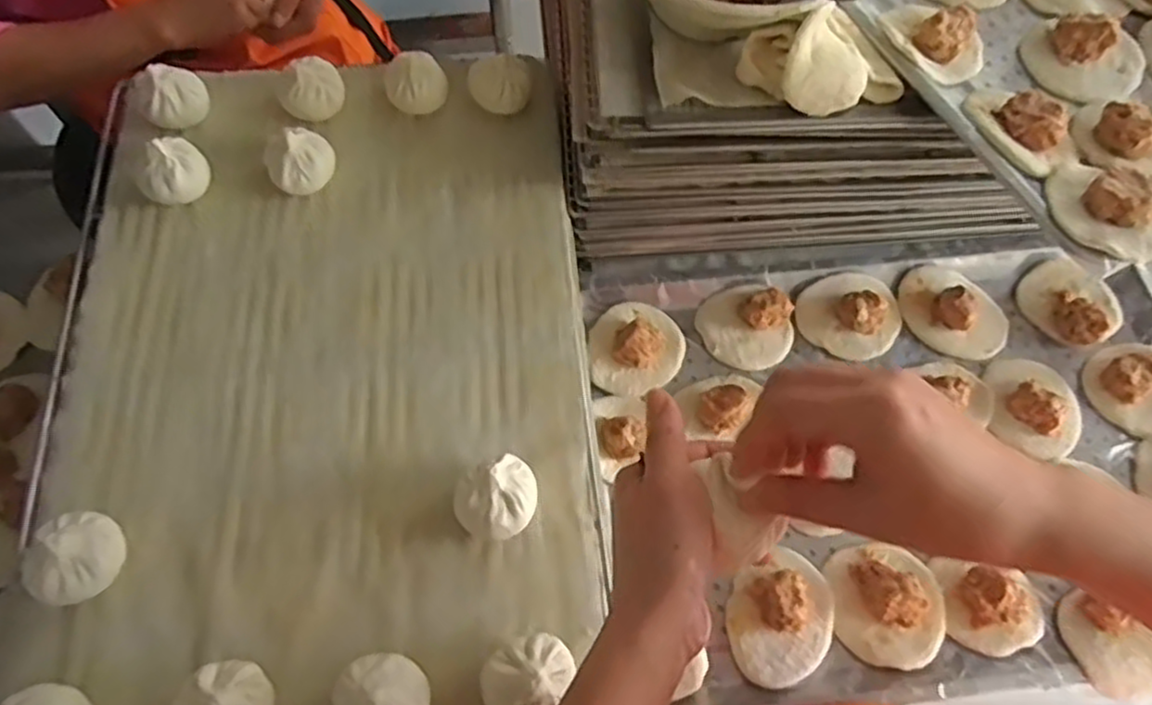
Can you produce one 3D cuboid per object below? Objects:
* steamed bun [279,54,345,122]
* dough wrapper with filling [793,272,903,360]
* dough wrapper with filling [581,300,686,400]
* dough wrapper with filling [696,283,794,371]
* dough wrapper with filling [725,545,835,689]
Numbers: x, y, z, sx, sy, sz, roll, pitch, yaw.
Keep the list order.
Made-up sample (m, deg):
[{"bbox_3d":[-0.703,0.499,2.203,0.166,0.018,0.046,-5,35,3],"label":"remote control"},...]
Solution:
[{"bbox_3d":[-0.237,-0.240,0.646,0.055,0.045,0.053,1,64,-2],"label":"steamed bun"},{"bbox_3d":[0.269,-0.043,0.702,0.100,0.027,0.090,-41,72,-19],"label":"dough wrapper with filling"},{"bbox_3d":[0.055,-0.008,0.677,0.084,0.026,0.095,37,68,15],"label":"dough wrapper with filling"},{"bbox_3d":[0.164,-0.028,0.693,0.082,0.031,0.084,1,64,-2],"label":"dough wrapper with filling"},{"bbox_3d":[0.164,0.208,0.575,0.082,0.031,0.097,1,64,-2],"label":"dough wrapper with filling"}]

